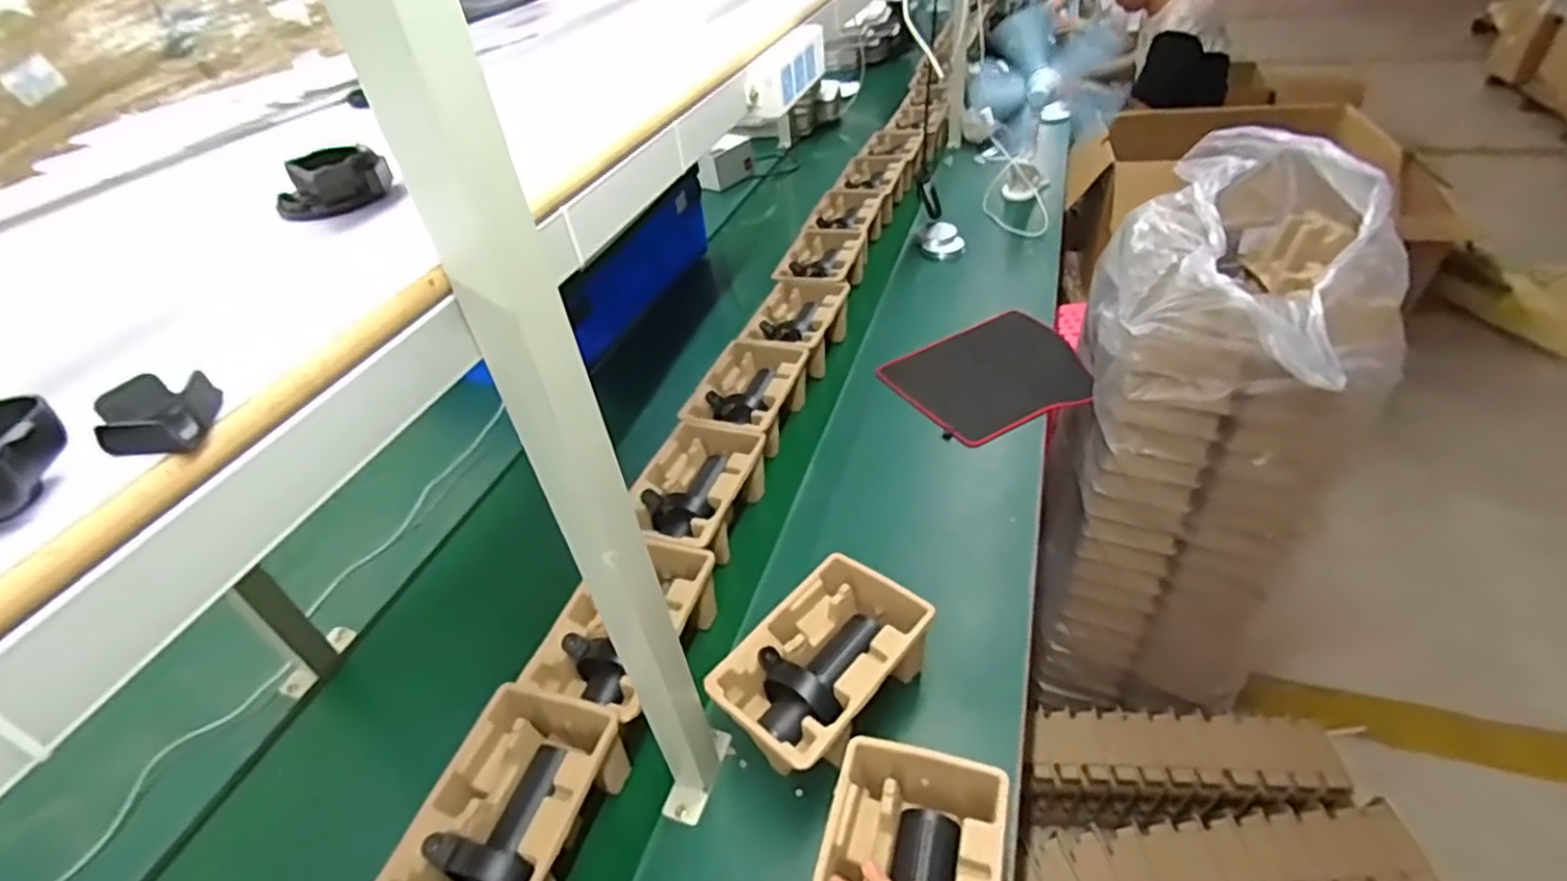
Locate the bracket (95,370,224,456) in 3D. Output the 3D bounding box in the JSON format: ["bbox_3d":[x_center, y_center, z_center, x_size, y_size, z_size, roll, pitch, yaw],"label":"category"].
[{"bbox_3d":[-0.237,-0.011,0.266,0.035,0.016,0.031,-5,41,2],"label":"bracket"}]

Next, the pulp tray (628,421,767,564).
[{"bbox_3d":[-0.126,0.093,1.005,0.152,0.110,0.233,6,42,14],"label":"pulp tray"}]

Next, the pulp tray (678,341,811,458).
[{"bbox_3d":[-0.056,-0.053,1.174,0.158,0.124,0.228,5,42,14],"label":"pulp tray"}]

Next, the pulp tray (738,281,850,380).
[{"bbox_3d":[0.024,-0.197,1.331,0.151,0.122,0.223,12,44,20],"label":"pulp tray"}]

